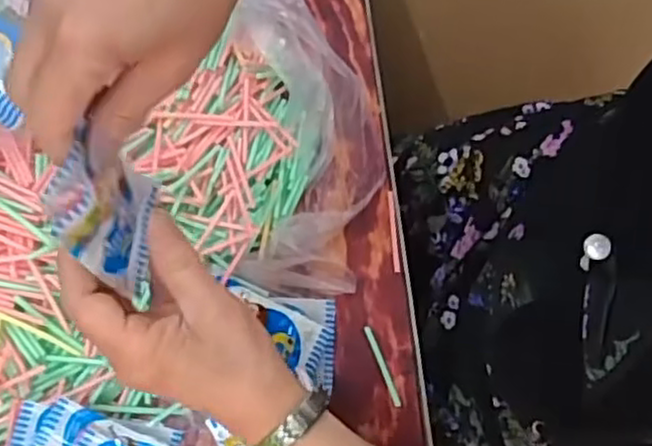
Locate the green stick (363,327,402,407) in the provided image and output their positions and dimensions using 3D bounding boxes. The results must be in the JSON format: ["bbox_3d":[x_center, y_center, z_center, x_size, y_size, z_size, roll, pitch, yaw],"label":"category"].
[{"bbox_3d":[0.040,0.101,0.506,0.006,0.004,0.058,-21,75,-7],"label":"green stick"}]

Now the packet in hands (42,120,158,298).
[{"bbox_3d":[-0.105,-0.003,0.350,0.018,0.097,0.061,4,78,6],"label":"packet in hands"}]

